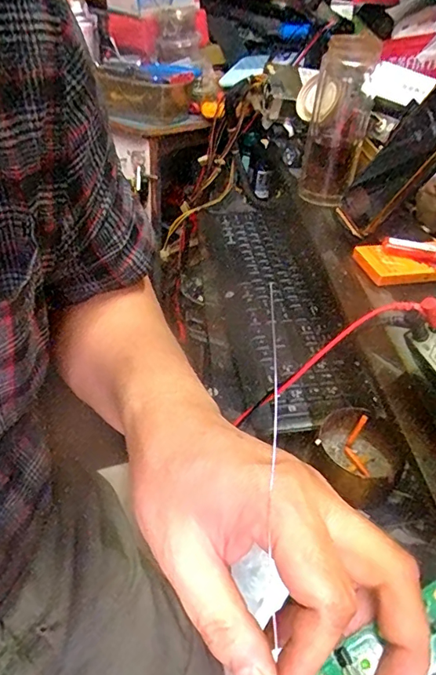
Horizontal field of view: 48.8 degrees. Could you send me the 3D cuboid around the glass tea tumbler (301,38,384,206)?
[{"bbox_3d":[0.141,-0.249,0.565,0.068,0.171,0.072,13,41,10],"label":"glass tea tumbler"}]

